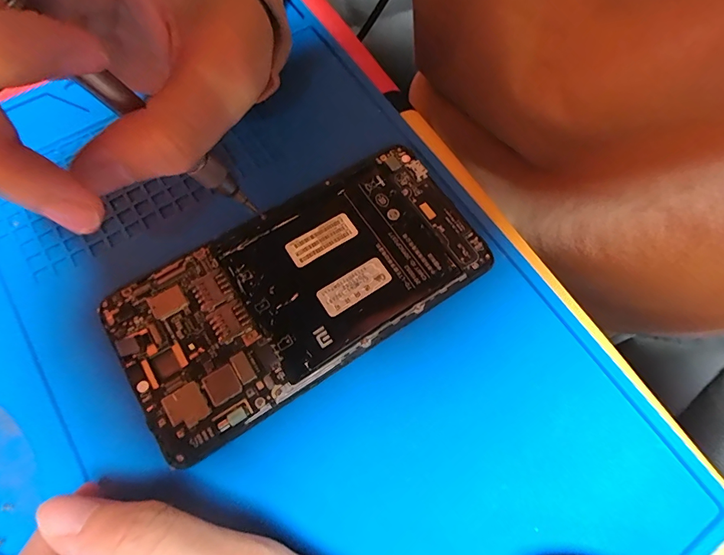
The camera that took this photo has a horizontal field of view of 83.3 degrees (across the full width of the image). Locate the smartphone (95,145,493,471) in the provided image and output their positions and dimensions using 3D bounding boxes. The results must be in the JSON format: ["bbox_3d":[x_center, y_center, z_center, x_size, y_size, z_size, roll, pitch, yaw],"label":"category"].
[{"bbox_3d":[-0.023,0.003,0.167,0.145,0.009,0.074,-32,75,-13],"label":"smartphone"}]

